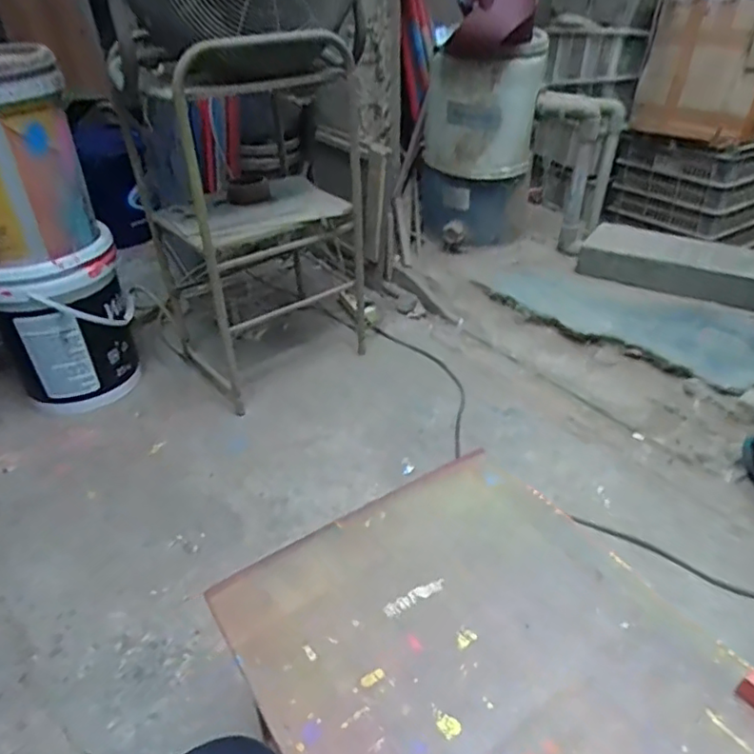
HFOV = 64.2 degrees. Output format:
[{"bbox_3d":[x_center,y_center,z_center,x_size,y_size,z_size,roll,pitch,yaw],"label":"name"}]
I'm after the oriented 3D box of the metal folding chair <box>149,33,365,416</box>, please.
[{"bbox_3d":[-0.290,-0.415,1.465,0.509,0.710,0.619,-15,39,-17],"label":"metal folding chair"}]

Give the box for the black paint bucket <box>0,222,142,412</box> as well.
[{"bbox_3d":[-0.700,-0.144,1.358,0.297,0.366,0.303,-21,41,-27],"label":"black paint bucket"}]

